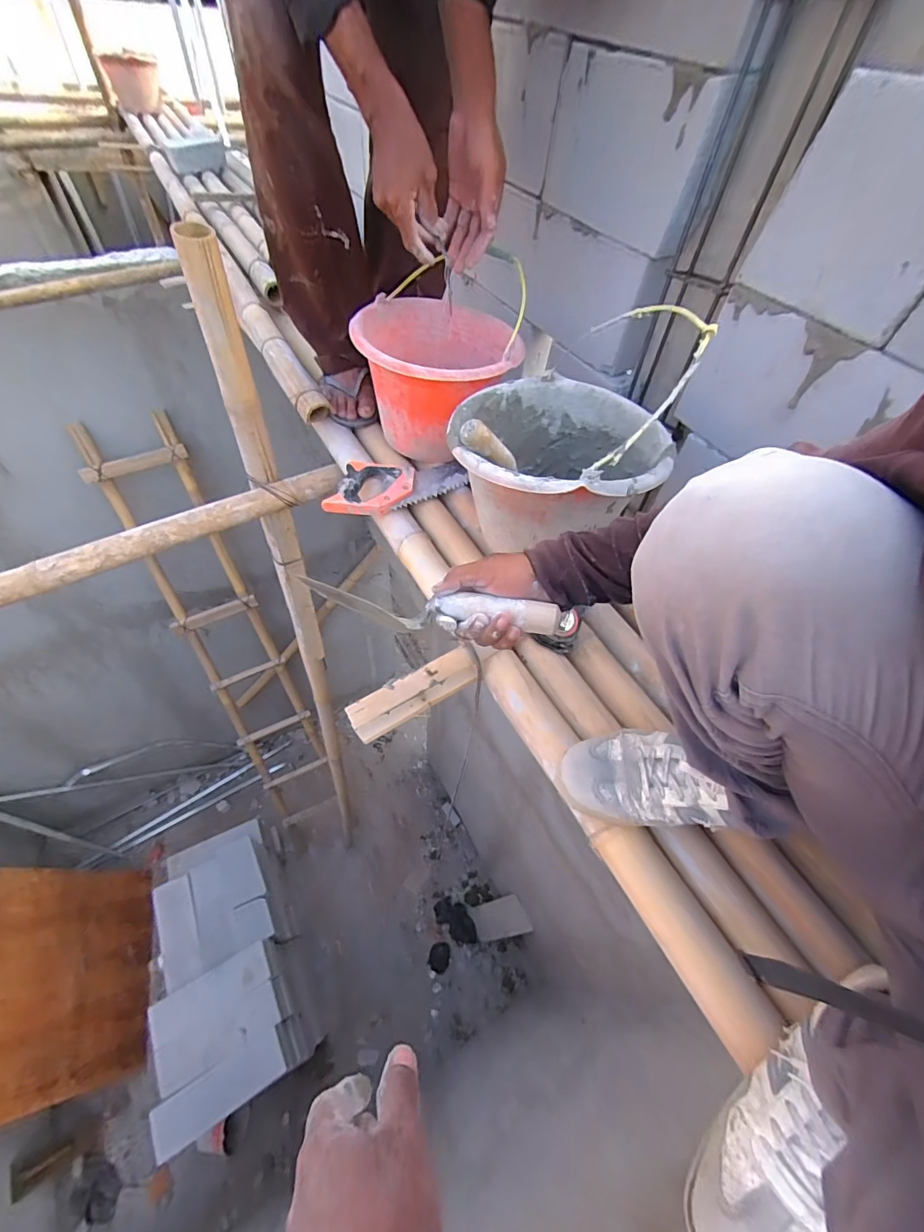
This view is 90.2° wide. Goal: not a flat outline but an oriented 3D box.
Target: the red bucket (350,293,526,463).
[{"bbox_3d":[-0.049,-0.427,0.849,0.264,0.195,0.274,2,53,-3],"label":"red bucket"}]

